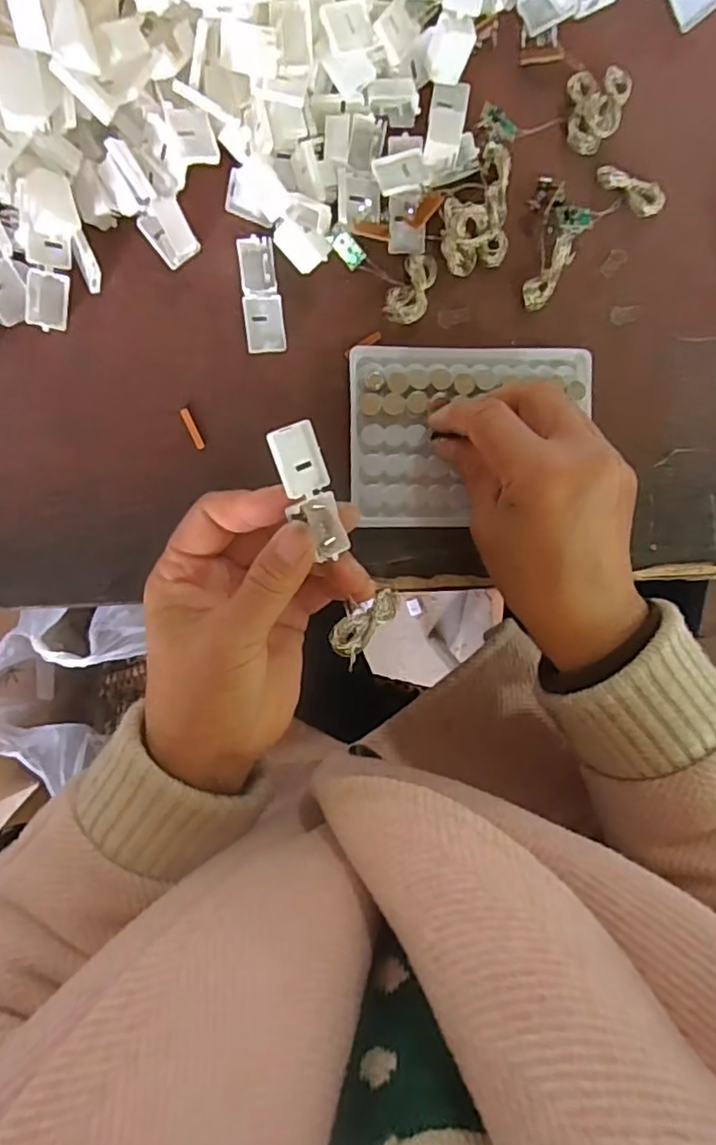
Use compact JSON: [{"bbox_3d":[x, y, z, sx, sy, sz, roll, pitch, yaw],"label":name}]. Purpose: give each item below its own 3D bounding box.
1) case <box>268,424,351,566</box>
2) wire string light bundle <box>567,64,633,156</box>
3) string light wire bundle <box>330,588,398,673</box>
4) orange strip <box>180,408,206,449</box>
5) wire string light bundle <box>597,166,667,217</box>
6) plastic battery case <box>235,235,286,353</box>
[{"bbox_3d":[-0.021,-0.033,0.249,0.021,0.010,0.054,-27,109,-31],"label":"case"},{"bbox_3d":[0.126,-0.250,0.324,0.031,0.011,0.045,20,91,-4],"label":"wire string light bundle"},{"bbox_3d":[0.003,0.021,0.265,0.037,0.005,0.018,-43,94,-18],"label":"string light wire bundle"},{"bbox_3d":[-0.087,-0.075,0.320,0.004,0.004,0.024,-25,93,-2],"label":"orange strip"},{"bbox_3d":[0.148,-0.208,0.331,0.038,0.006,0.017,44,89,-3],"label":"wire string light bundle"},{"bbox_3d":[-0.049,-0.143,0.315,0.020,0.009,0.055,-6,92,-3],"label":"plastic battery case"}]

